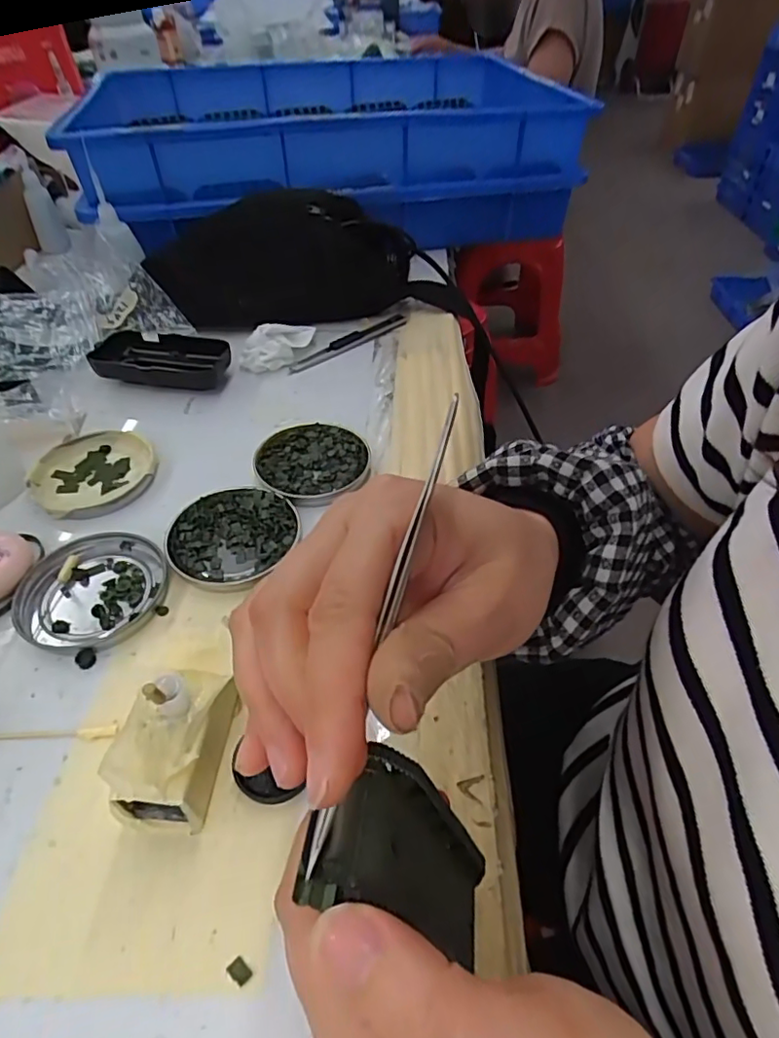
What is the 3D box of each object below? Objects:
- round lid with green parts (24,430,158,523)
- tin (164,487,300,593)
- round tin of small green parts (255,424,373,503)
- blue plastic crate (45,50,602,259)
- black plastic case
[{"bbox_3d":[-0.205,-0.033,0.394,0.076,0.014,0.080,0,46,0],"label":"round lid with green parts"},{"bbox_3d":[-0.097,0.010,0.350,0.073,0.009,0.077,0,46,0],"label":"tin"},{"bbox_3d":[-0.054,-0.042,0.400,0.076,0.010,0.081,0,46,0],"label":"round tin of small green parts"},{"bbox_3d":[-0.087,-0.463,0.714,0.522,0.132,0.382,-12,47,-10],"label":"blue plastic crate"},{"bbox_3d":[-0.189,-0.130,0.476,0.112,0.025,0.052,3,46,2],"label":"black plastic case"}]

